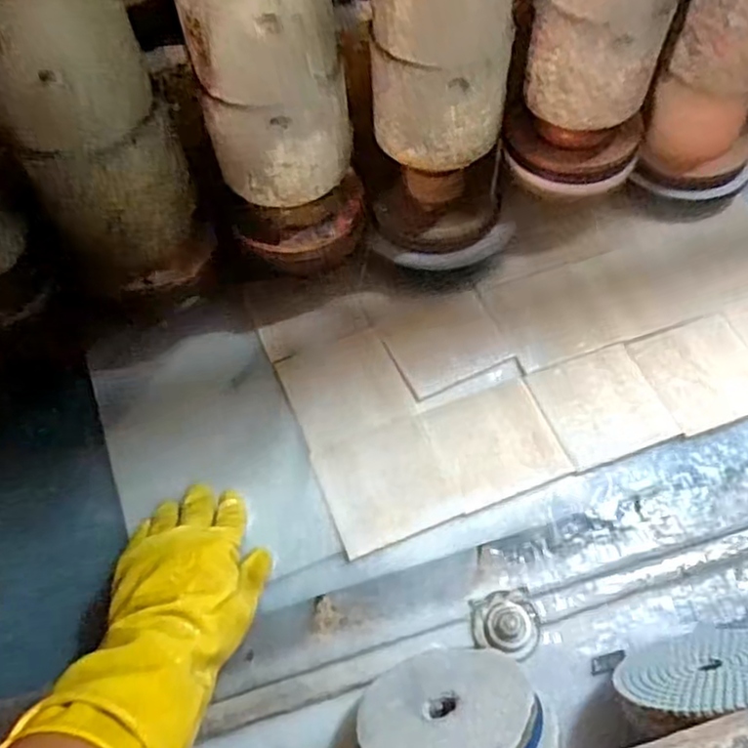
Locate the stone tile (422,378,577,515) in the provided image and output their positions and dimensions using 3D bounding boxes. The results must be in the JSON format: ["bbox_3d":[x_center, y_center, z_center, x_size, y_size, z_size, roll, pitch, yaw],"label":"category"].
[{"bbox_3d":[0.101,0.056,0.582,0.097,0.005,0.092,-21,60,-8],"label":"stone tile"}]

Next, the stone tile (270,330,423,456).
[{"bbox_3d":[-0.024,0.010,0.612,0.098,0.007,0.091,-20,60,-8],"label":"stone tile"}]

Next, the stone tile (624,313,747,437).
[{"bbox_3d":[0.285,-0.003,0.608,0.092,0.004,0.096,-20,60,-8],"label":"stone tile"}]

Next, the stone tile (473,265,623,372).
[{"bbox_3d":[0.158,-0.053,0.643,0.093,0.011,0.095,-18,59,-7],"label":"stone tile"}]

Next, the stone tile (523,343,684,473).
[{"bbox_3d":[0.193,0.025,0.597,0.096,0.004,0.095,-19,59,-8],"label":"stone tile"}]

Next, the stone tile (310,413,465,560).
[{"bbox_3d":[0.009,0.087,0.569,0.096,0.004,0.094,-20,60,-8],"label":"stone tile"}]

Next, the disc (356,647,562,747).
[{"bbox_3d":[0.047,0.225,0.456,0.113,0.122,0.022,-24,109,-30],"label":"disc"}]

